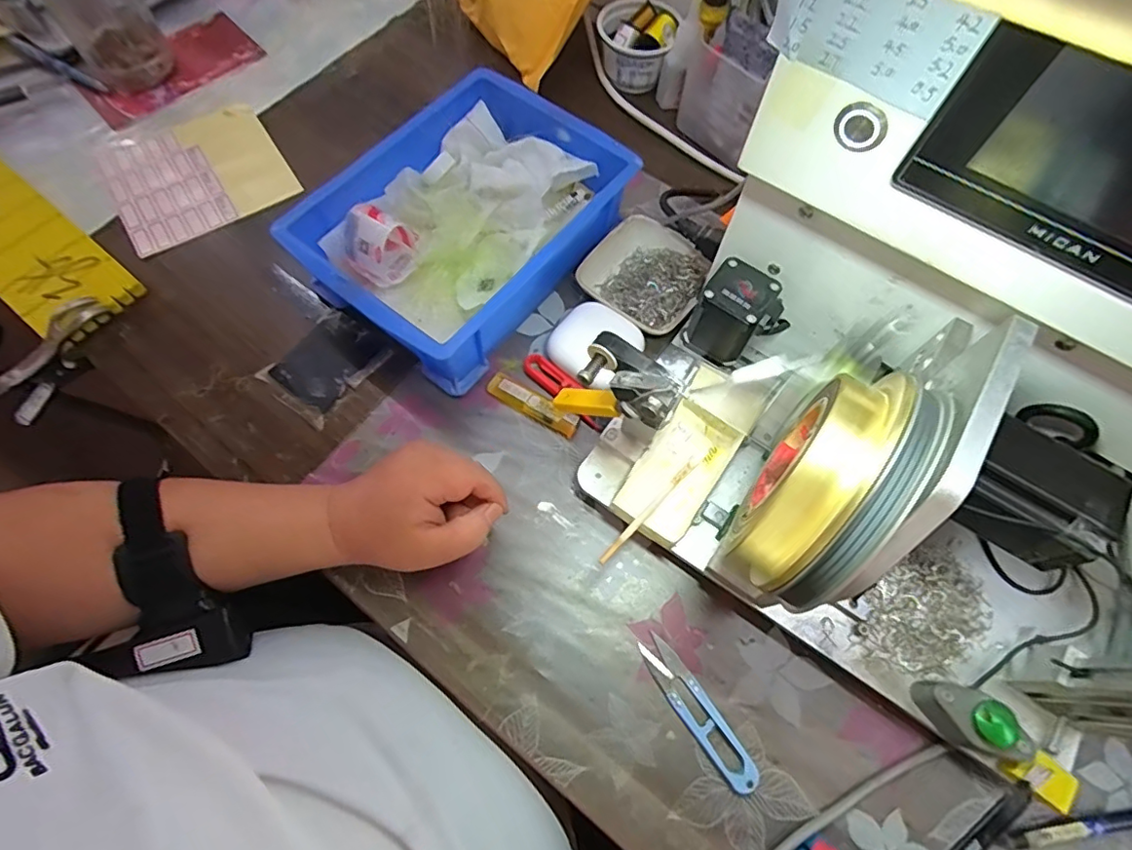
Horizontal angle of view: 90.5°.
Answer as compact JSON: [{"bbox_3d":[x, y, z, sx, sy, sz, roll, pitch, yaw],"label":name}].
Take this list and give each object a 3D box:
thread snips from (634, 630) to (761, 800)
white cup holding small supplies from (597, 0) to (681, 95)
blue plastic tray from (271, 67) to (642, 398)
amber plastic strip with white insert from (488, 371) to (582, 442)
[{"bbox_3d":[0.084,0.183,0.358,0.022,0.011,0.101,-33,72,-14],"label":"thread snips"},{"bbox_3d":[0.070,-0.382,0.563,0.068,0.056,0.079,-17,67,-8],"label":"white cup holding small supplies"},{"bbox_3d":[-0.081,-0.163,0.469,0.179,0.077,0.241,36,70,14],"label":"blue plastic tray"},{"bbox_3d":[-0.025,-0.016,0.440,0.076,0.012,0.018,29,73,12],"label":"amber plastic strip with white insert"}]

